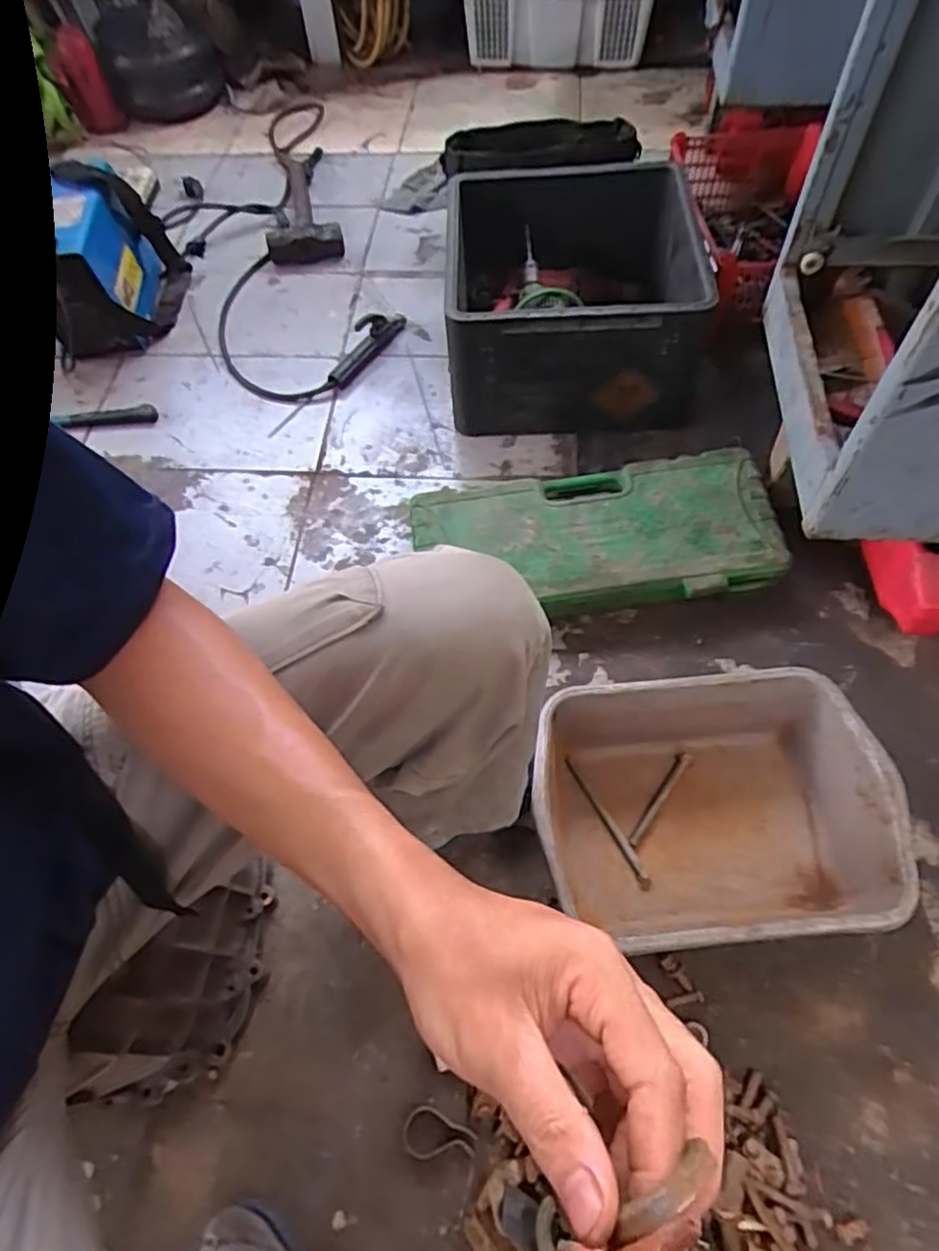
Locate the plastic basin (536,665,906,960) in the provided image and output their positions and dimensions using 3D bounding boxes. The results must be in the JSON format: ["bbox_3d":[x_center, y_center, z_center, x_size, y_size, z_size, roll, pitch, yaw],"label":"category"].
[{"bbox_3d":[0.251,0.201,0.738,0.340,0.133,0.261,-6,58,1],"label":"plastic basin"}]

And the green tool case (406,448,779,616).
[{"bbox_3d":[0.169,-0.126,0.949,0.489,0.075,0.212,-3,60,1],"label":"green tool case"}]

